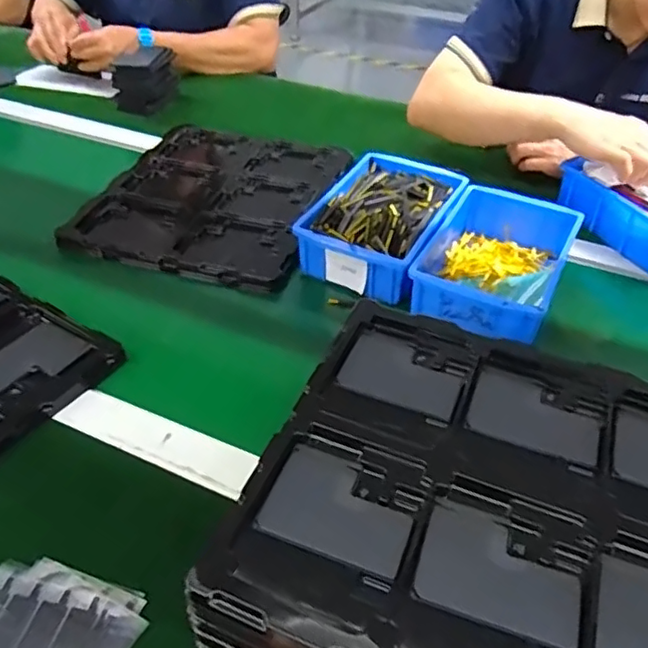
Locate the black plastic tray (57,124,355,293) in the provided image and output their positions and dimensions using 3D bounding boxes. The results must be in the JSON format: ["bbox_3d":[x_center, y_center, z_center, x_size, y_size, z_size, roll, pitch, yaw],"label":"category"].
[{"bbox_3d":[-0.129,-0.174,0.804,0.286,0.028,0.341,15,44,11],"label":"black plastic tray"}]

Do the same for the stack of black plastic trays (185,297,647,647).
[{"bbox_3d":[0.122,0.136,0.411,0.316,0.085,0.286,17,46,16],"label":"stack of black plastic trays"}]

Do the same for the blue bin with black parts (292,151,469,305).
[{"bbox_3d":[0.073,-0.124,0.712,0.136,0.057,0.213,21,46,20],"label":"blue bin with black parts"}]

